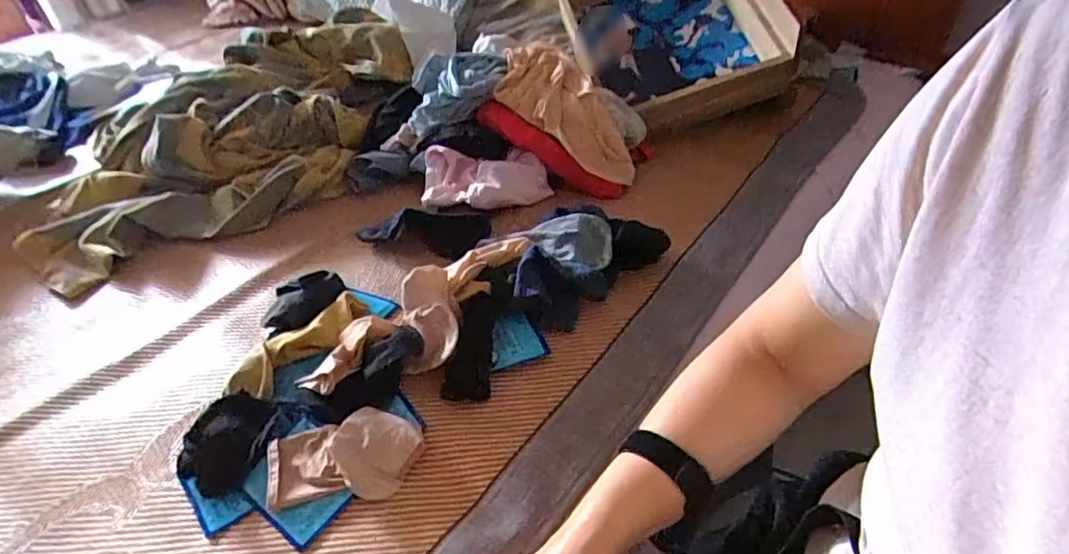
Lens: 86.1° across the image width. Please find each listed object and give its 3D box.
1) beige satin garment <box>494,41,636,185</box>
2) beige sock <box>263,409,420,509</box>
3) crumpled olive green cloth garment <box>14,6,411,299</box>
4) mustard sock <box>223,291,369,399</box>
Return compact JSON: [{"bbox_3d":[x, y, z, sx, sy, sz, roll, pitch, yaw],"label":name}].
[{"bbox_3d":[0.038,-0.245,0.827,0.143,0.053,0.279,-28,69,-22],"label":"beige satin garment"},{"bbox_3d":[-0.175,0.164,0.525,0.136,0.030,0.076,-6,42,-1],"label":"beige sock"},{"bbox_3d":[-0.474,-0.256,0.951,0.653,0.099,0.433,-24,45,-20],"label":"crumpled olive green cloth garment"},{"bbox_3d":[-0.254,0.077,0.625,0.057,0.039,0.166,28,52,32],"label":"mustard sock"}]

